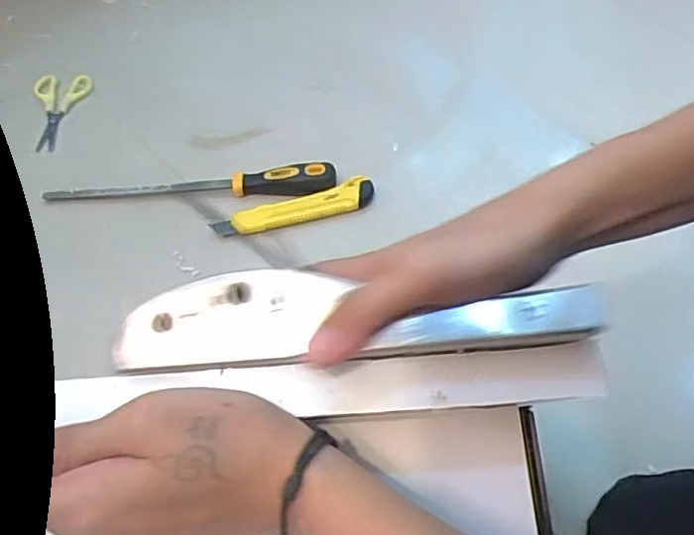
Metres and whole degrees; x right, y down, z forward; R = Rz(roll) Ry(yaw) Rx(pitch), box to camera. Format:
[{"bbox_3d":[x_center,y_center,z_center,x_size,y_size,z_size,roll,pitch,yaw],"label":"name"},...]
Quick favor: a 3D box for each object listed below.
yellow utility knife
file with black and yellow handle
[{"bbox_3d":[-0.052,-0.060,0.603,0.162,0.013,0.032,-15,56,-7],"label":"yellow utility knife"},{"bbox_3d":[-0.159,-0.087,0.617,0.292,0.025,0.023,-3,55,1],"label":"file with black and yellow handle"}]

